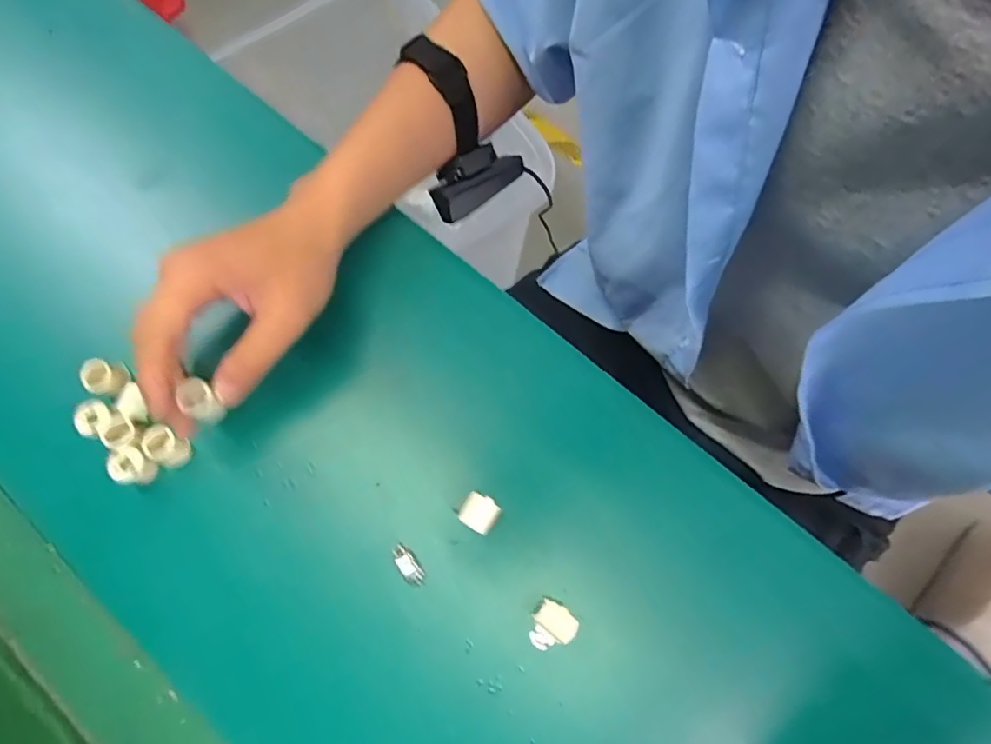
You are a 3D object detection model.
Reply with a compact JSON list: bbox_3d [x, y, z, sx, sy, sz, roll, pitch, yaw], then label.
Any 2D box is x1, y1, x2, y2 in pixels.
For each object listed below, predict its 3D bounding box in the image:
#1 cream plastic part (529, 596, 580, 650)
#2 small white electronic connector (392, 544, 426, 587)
[{"bbox_3d":[0.030,0.144,0.323,0.025,0.018,0.027,42,80,11],"label":"cream plastic part"},{"bbox_3d":[-0.051,0.114,0.335,0.010,0.004,0.026,-35,77,-7],"label":"small white electronic connector"}]

